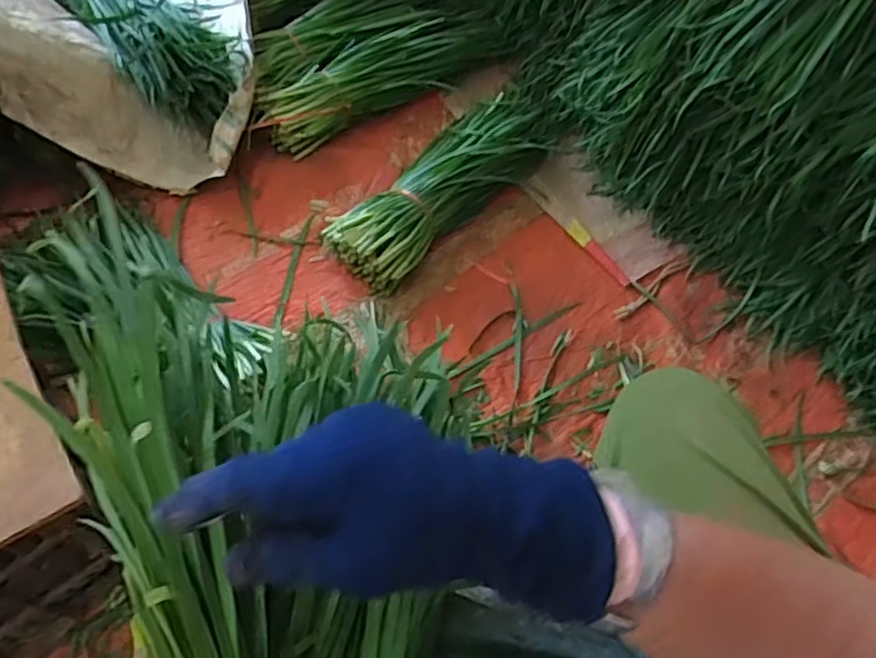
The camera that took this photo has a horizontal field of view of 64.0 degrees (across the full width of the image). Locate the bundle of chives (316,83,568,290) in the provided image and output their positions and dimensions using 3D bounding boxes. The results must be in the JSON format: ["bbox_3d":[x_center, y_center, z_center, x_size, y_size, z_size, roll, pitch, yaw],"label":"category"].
[{"bbox_3d":[0.029,-0.238,1.051,0.140,0.094,0.444,41,68,18],"label":"bundle of chives"}]

